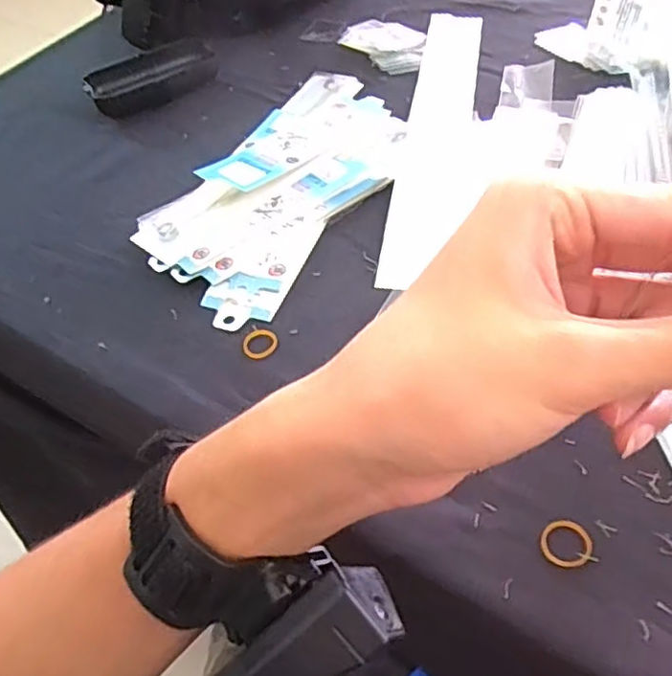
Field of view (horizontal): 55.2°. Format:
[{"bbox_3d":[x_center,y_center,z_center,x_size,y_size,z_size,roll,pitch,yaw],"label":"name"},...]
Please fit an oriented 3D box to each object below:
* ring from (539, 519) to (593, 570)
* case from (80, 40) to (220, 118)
[{"bbox_3d":[0.101,0.089,0.281,0.022,0.004,0.021,-4,51,4],"label":"ring"},{"bbox_3d":[-0.154,-0.223,0.550,0.112,0.023,0.049,-31,54,-18],"label":"case"}]

